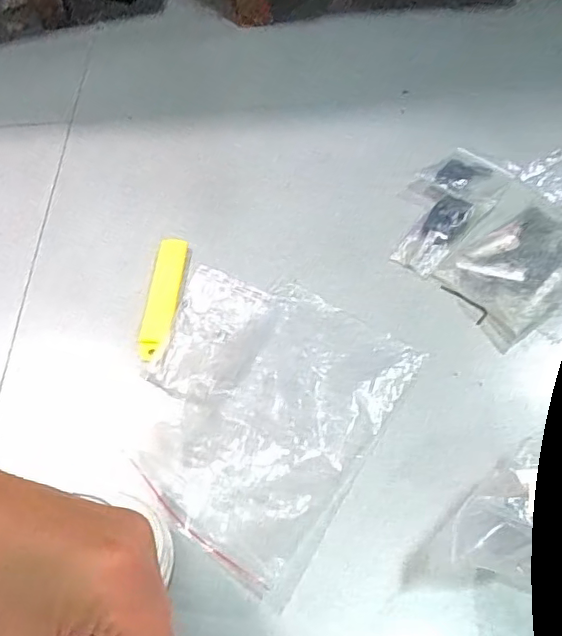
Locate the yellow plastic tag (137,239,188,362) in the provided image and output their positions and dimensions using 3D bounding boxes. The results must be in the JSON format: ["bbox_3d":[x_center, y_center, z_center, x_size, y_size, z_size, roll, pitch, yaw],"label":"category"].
[{"bbox_3d":[-0.106,-0.022,0.513,0.028,0.005,0.126,3,55,6],"label":"yellow plastic tag"}]

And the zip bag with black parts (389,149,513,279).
[{"bbox_3d":[0.154,-0.112,0.560,0.084,0.022,0.159,36,64,25],"label":"zip bag with black parts"}]

